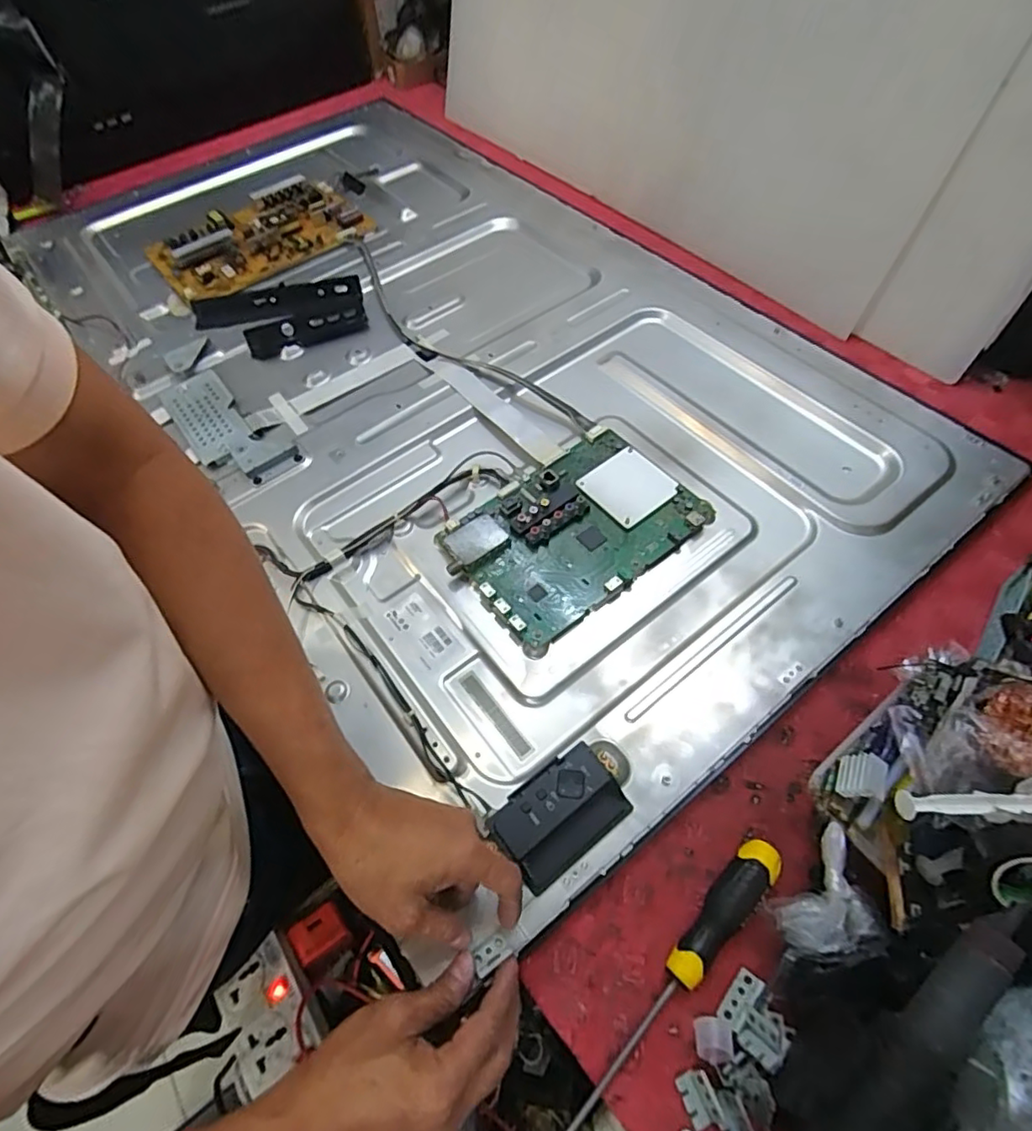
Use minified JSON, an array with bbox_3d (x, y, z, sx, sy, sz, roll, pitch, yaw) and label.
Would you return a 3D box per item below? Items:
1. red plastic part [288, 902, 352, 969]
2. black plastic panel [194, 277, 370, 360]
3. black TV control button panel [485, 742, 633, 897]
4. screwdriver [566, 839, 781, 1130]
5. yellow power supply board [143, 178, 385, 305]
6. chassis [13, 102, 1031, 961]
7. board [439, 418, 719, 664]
[{"bbox_3d":[-0.177,0.334,0.537,0.046,0.019,0.043,-34,62,-14],"label":"red plastic part"},{"bbox_3d":[-0.303,-0.320,0.756,0.212,0.020,0.118,-11,60,-2],"label":"black plastic panel"},{"bbox_3d":[0.031,0.177,0.420,0.091,0.024,0.060,-34,63,-15],"label":"black TV control button panel"},{"bbox_3d":[0.090,0.276,0.368,0.025,0.024,0.243,37,69,22],"label":"screwdriver"},{"bbox_3d":[-0.375,-0.479,0.861,0.288,0.019,0.195,-35,62,-15],"label":"yellow power supply board"},{"bbox_3d":[-0.106,-0.273,0.711,0.638,0.033,1.127,-37,64,-17],"label":"chassis"},{"bbox_3d":[0.051,-0.037,0.555,0.217,0.021,0.159,-37,64,-16],"label":"board"}]

